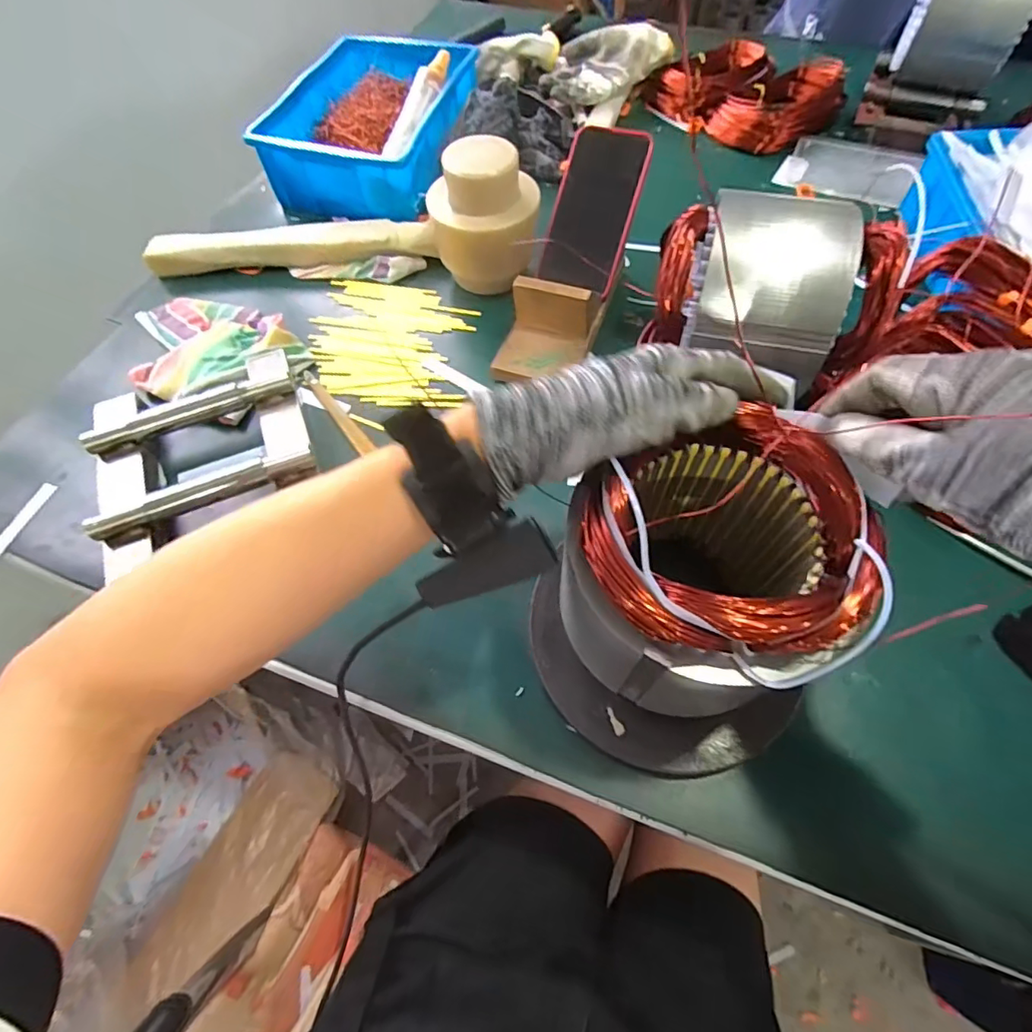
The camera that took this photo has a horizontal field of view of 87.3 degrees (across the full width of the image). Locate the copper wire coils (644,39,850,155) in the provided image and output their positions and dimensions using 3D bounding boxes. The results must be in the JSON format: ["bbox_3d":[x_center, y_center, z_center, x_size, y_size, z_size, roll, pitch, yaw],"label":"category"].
[{"bbox_3d":[0.316,-0.598,0.768,0.248,0.050,0.174,39,69,21],"label":"copper wire coils"}]

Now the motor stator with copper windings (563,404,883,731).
[{"bbox_3d":[0.108,0.039,0.310,0.133,0.154,0.129,-35,65,-16],"label":"motor stator with copper windings"}]

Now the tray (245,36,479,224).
[{"bbox_3d":[-0.180,-0.516,0.707,0.212,0.082,0.301,10,61,8],"label":"tray"}]

